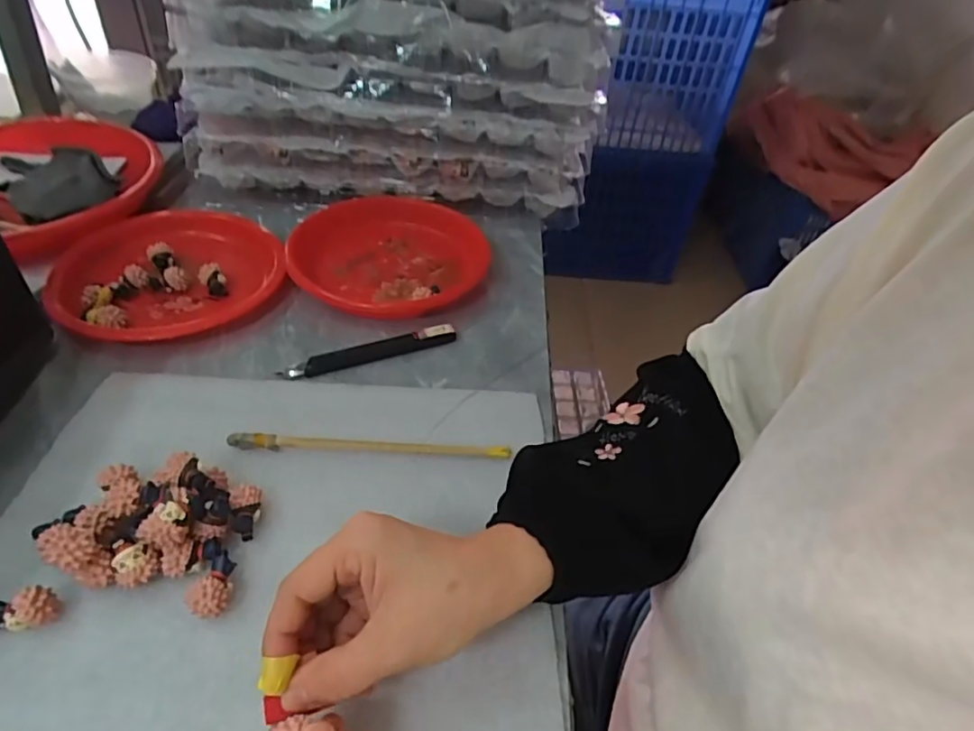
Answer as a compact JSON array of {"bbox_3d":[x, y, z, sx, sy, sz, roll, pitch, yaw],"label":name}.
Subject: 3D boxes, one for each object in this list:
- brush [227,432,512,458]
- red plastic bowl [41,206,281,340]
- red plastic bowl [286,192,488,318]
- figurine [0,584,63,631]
[{"bbox_3d":[-0.076,0.053,0.386,0.180,0.010,0.009,2,40,-1],"label":"brush"},{"bbox_3d":[-0.268,-0.079,0.505,0.182,0.034,0.160,-18,45,-24],"label":"red plastic bowl"},{"bbox_3d":[-0.088,-0.104,0.551,0.167,0.036,0.183,7,40,4],"label":"red plastic bowl"},{"bbox_3d":[-0.232,0.121,0.294,0.032,0.015,0.018,-6,41,-11],"label":"figurine"}]

